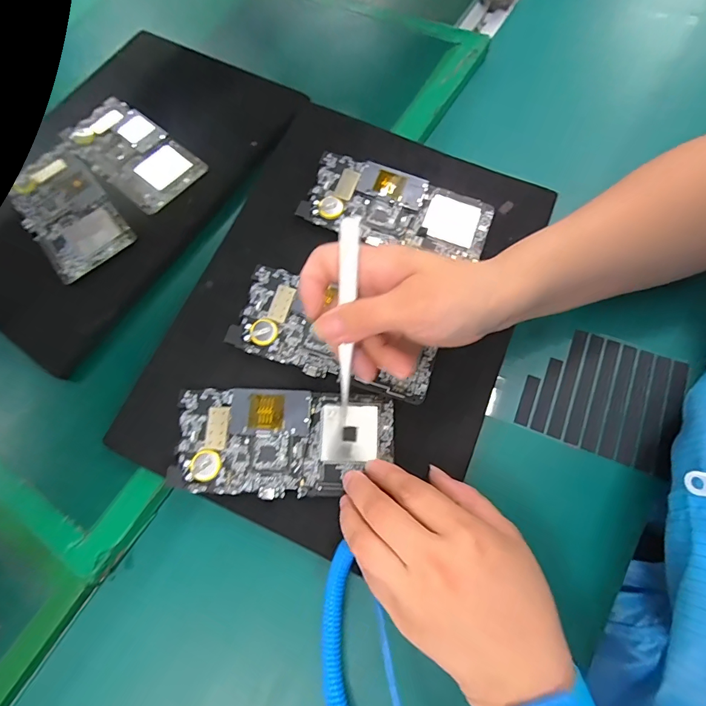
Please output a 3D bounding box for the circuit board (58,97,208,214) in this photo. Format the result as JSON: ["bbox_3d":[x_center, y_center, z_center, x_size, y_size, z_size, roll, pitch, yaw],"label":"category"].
[{"bbox_3d":[-0.217,-0.196,0.397,0.148,0.005,0.074,38,78,18],"label":"circuit board"}]

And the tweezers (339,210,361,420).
[{"bbox_3d":[-0.003,-0.023,0.244,0.011,0.004,0.116,2,94,3],"label":"tweezers"}]

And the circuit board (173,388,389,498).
[{"bbox_3d":[-0.048,0.062,0.292,0.152,0.006,0.074,-1,72,-3],"label":"circuit board"}]

